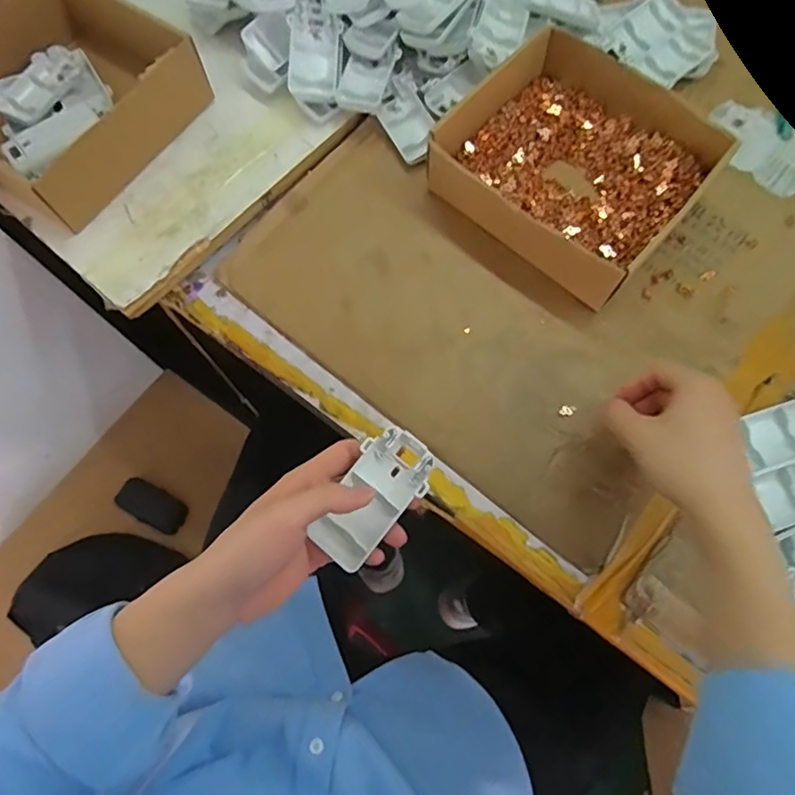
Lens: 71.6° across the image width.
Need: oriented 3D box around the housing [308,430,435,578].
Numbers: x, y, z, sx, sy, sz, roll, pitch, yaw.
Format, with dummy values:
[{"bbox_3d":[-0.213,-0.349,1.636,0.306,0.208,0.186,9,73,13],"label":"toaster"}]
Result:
[{"bbox_3d":[-0.015,0.068,0.370,0.048,0.016,0.095,32,83,9],"label":"housing"}]

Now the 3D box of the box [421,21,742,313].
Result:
[{"bbox_3d":[0.164,-0.218,0.513,0.206,0.061,0.206,40,77,13],"label":"box"}]

